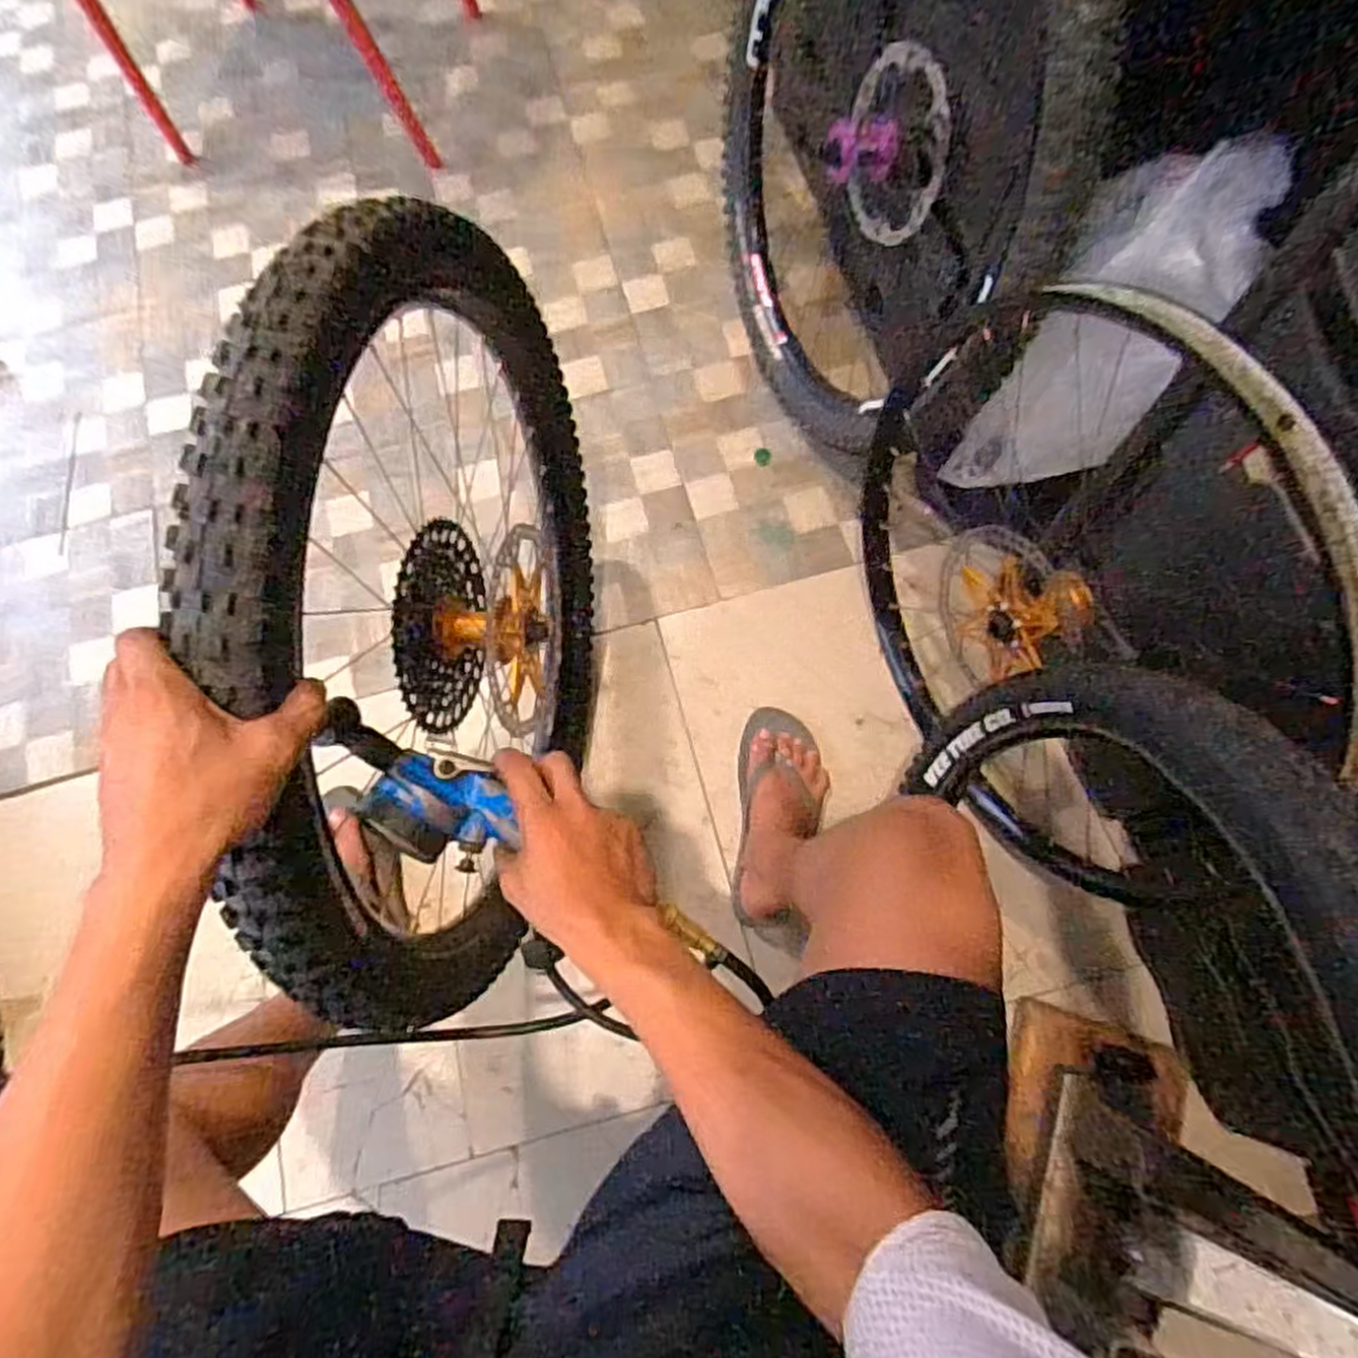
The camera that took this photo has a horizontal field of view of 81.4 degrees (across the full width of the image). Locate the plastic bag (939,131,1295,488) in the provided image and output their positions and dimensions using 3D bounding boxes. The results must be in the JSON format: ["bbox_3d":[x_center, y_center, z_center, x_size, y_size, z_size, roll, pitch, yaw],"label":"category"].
[{"bbox_3d":[0.392,-0.308,0.762,0.060,0.390,0.155,-32,72,-36],"label":"plastic bag"}]

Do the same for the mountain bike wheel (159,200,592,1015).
[{"bbox_3d":[-0.187,-0.050,0.740,0.095,0.665,0.657,4,72,3],"label":"mountain bike wheel"}]

